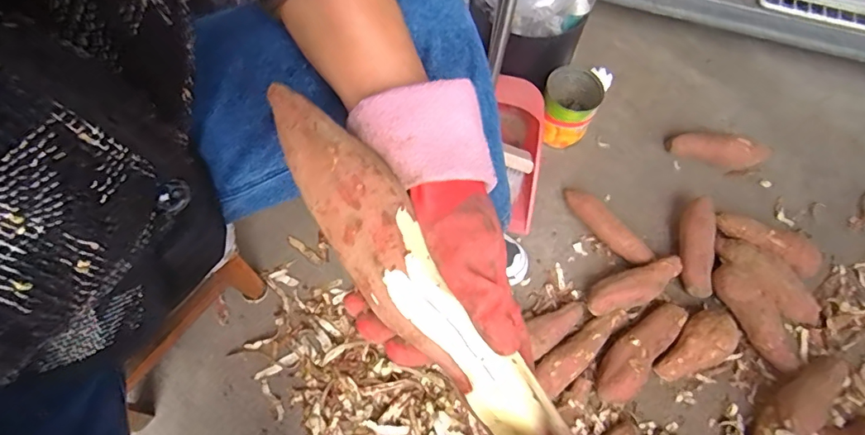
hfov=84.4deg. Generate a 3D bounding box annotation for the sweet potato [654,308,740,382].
[{"bbox_3d":[0.401,0.198,0.724,0.142,0.048,0.071,-41,71,-2],"label":"sweet potato"}]

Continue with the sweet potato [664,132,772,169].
[{"bbox_3d":[0.531,-0.130,0.887,0.175,0.050,0.050,13,67,23],"label":"sweet potato"}]

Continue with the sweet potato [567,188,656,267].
[{"bbox_3d":[0.299,0.016,0.829,0.050,0.045,0.180,-37,70,-13],"label":"sweet potato"}]

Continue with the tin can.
[{"bbox_3d":[0.251,-0.200,0.900,0.101,0.113,0.113,25,70,12],"label":"tin can"}]

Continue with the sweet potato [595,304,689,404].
[{"bbox_3d":[0.312,0.199,0.723,0.198,0.070,0.062,-41,71,-15],"label":"sweet potato"}]

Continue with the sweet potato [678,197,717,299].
[{"bbox_3d":[0.440,0.049,0.806,0.050,0.062,0.168,11,67,6],"label":"sweet potato"}]

